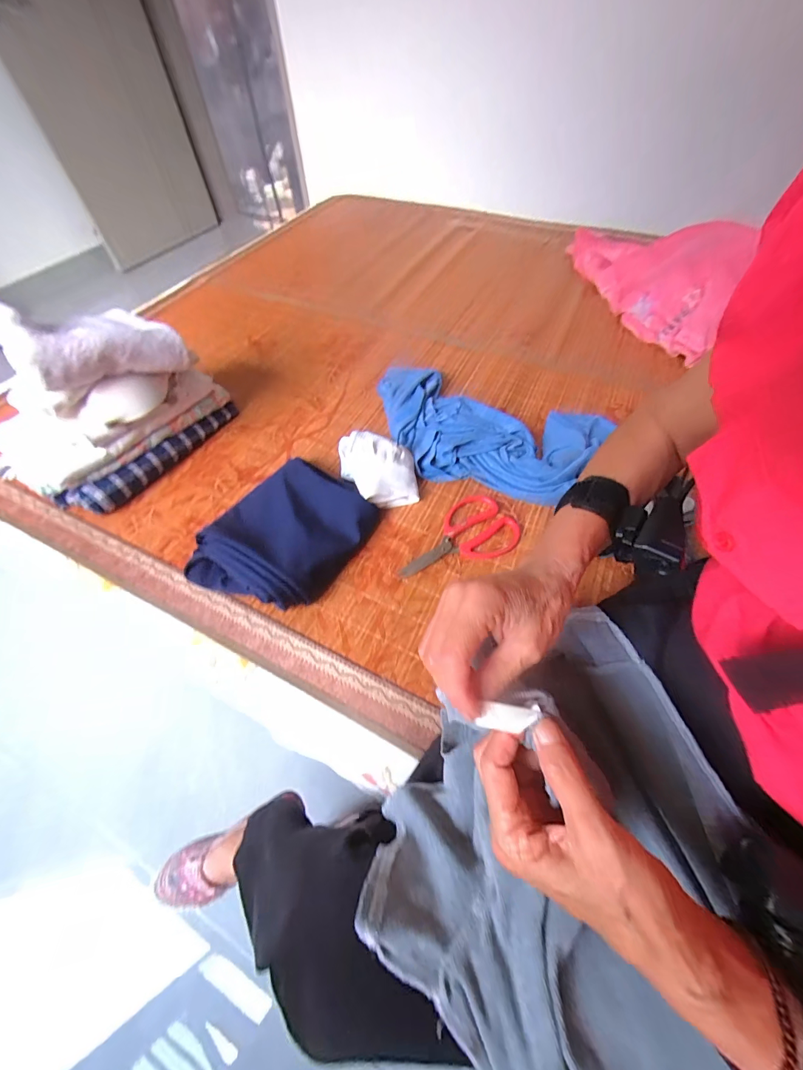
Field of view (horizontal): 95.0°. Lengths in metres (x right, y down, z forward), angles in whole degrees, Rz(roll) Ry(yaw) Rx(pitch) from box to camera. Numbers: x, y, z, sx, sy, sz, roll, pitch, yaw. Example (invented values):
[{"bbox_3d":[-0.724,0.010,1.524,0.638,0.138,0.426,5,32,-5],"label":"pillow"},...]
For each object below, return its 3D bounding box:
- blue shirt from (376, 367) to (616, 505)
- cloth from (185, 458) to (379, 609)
[{"bbox_3d":[0.128,-0.187,0.622,0.400,0.055,0.242,18,59,13],"label":"blue shirt"},{"bbox_3d":[-0.153,-0.004,0.495,0.163,0.073,0.222,26,61,18],"label":"cloth"}]

